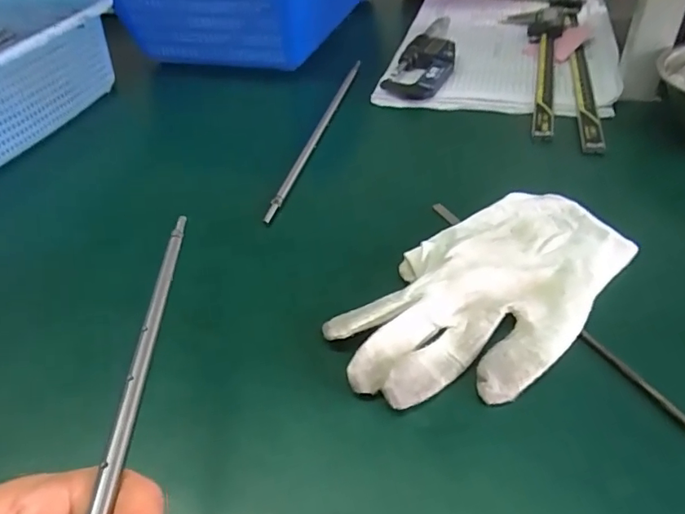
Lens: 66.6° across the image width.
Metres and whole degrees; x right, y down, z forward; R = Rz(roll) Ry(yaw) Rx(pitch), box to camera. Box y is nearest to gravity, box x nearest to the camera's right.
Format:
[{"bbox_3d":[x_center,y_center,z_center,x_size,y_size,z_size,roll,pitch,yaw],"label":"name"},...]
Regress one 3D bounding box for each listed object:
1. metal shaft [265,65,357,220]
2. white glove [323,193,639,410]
[{"bbox_3d":[-0.020,-0.115,0.462,0.009,0.012,0.266,7,44,13],"label":"metal shaft"},{"bbox_3d":[0.078,0.018,0.287,0.171,0.021,0.096,-34,50,-28],"label":"white glove"}]

